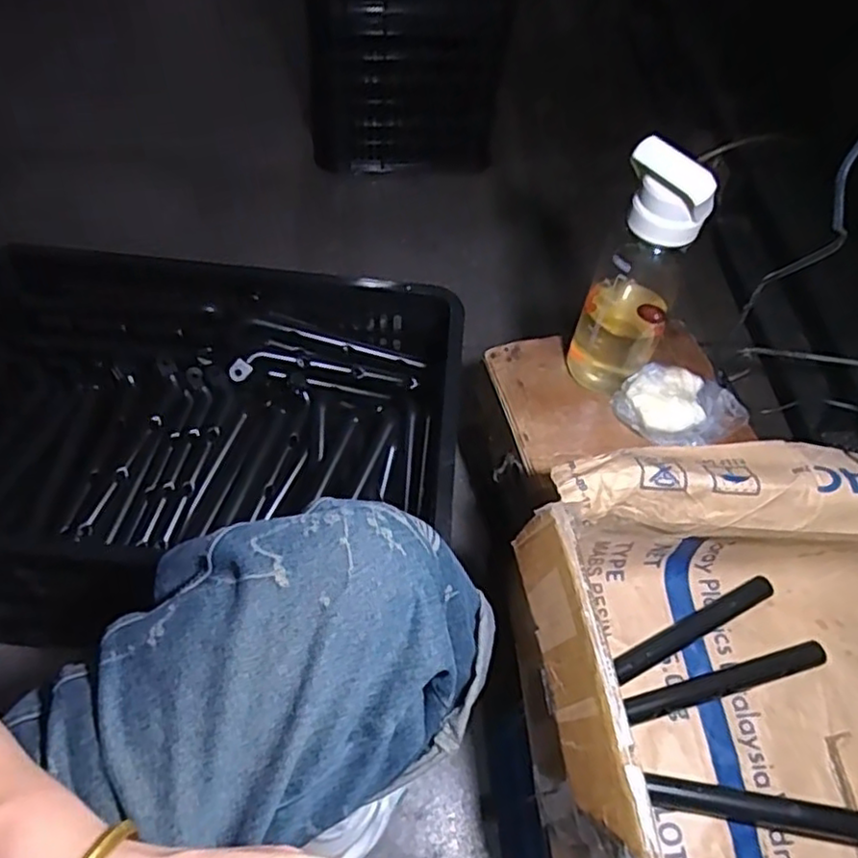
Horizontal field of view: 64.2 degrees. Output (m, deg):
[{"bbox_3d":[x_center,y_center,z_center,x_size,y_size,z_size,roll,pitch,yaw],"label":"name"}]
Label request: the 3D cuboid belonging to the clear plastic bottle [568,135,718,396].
[{"bbox_3d":[0.211,-0.139,0.710,0.089,0.312,0.069,28,59,14],"label":"clear plastic bottle"}]

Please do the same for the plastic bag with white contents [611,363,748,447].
[{"bbox_3d":[0.281,-0.026,0.758,0.139,0.050,0.094,-15,59,-13],"label":"plastic bag with white contents"}]

